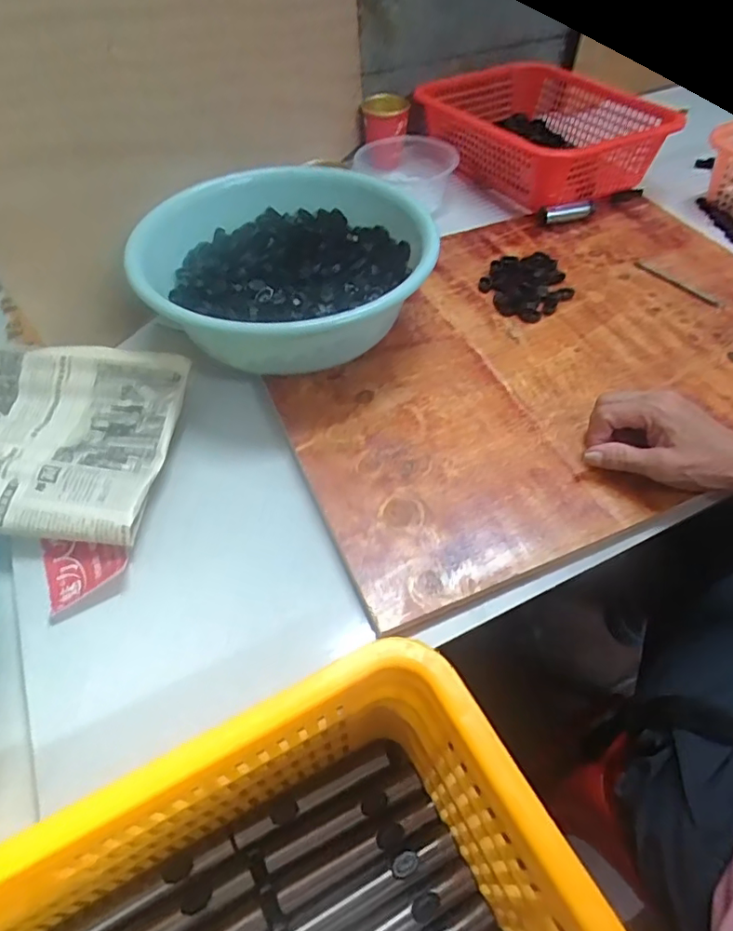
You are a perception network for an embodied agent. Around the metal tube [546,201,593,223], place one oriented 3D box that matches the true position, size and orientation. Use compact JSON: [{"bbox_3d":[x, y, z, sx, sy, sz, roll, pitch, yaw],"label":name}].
[{"bbox_3d":[0.284,-0.353,0.756,0.079,0.018,0.017,-20,56,-14],"label":"metal tube"}]

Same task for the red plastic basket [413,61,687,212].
[{"bbox_3d":[0.258,-0.520,0.843,0.295,0.092,0.343,-30,58,-20],"label":"red plastic basket"}]

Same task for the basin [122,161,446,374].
[{"bbox_3d":[-0.083,-0.197,0.583,0.282,0.110,0.285,0,53,1],"label":"basin"}]

